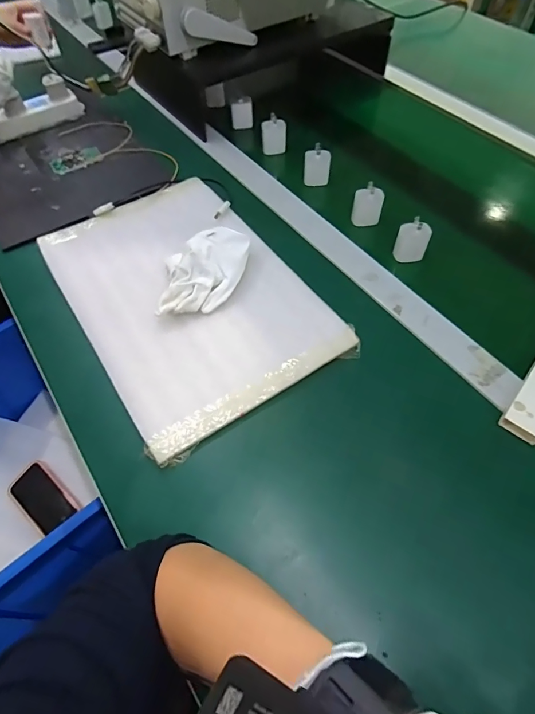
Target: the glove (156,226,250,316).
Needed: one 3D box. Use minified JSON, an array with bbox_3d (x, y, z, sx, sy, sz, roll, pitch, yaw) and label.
[{"bbox_3d":[-0.080,-0.112,0.551,0.091,0.045,0.149,11,57,8],"label":"glove"}]

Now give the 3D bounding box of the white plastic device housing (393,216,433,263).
[{"bbox_3d":[0.206,-0.164,0.594,0.043,0.060,0.022,19,58,13],"label":"white plastic device housing"}]

